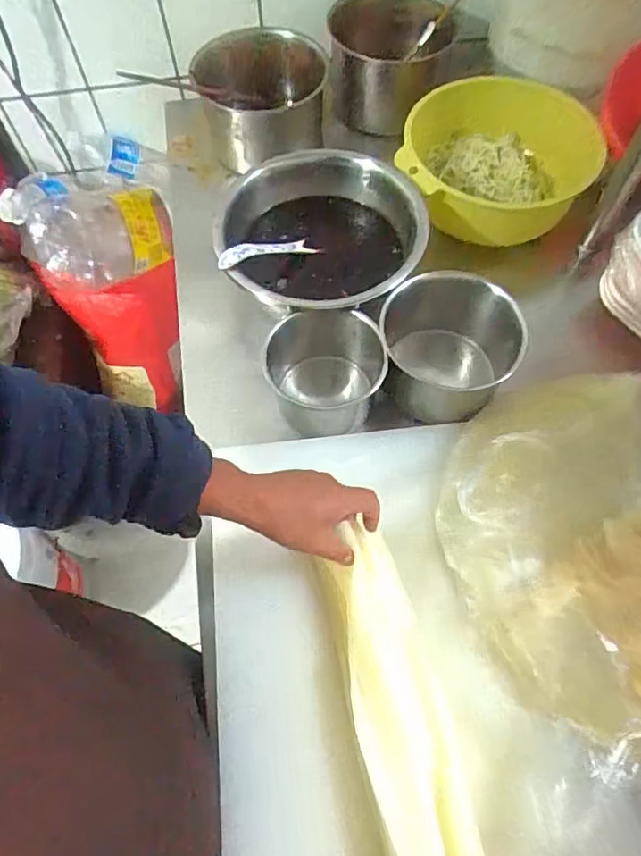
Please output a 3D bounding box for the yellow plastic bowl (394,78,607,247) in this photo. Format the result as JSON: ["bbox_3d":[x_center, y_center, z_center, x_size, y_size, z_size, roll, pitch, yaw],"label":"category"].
[{"bbox_3d":[0.252,-0.396,0.834,0.262,0.122,0.270,0,64,1],"label":"yellow plastic bowl"}]

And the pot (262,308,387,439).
[{"bbox_3d":[0.009,-0.063,0.677,0.129,0.121,0.132,0,64,1],"label":"pot"}]

